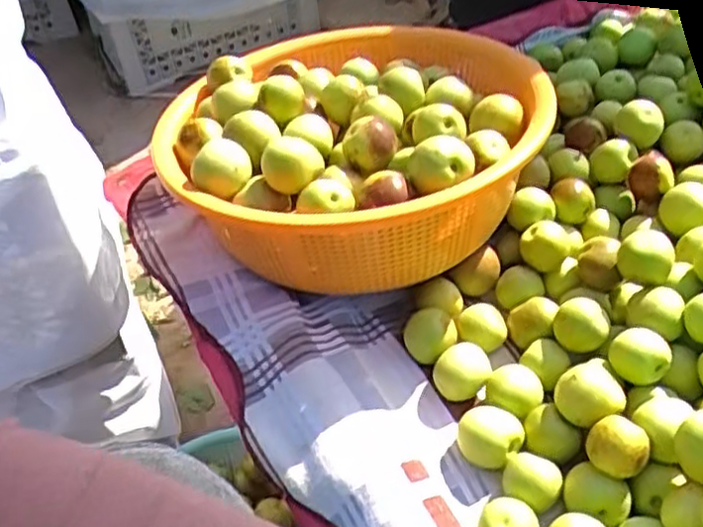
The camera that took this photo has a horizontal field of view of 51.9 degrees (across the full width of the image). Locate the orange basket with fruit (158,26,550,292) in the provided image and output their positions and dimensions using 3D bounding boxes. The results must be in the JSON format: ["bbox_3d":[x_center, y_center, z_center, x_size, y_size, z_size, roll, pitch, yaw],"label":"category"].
[{"bbox_3d":[-0.013,-0.085,0.514,0.219,0.097,0.263,-30,51,-22],"label":"orange basket with fruit"}]

